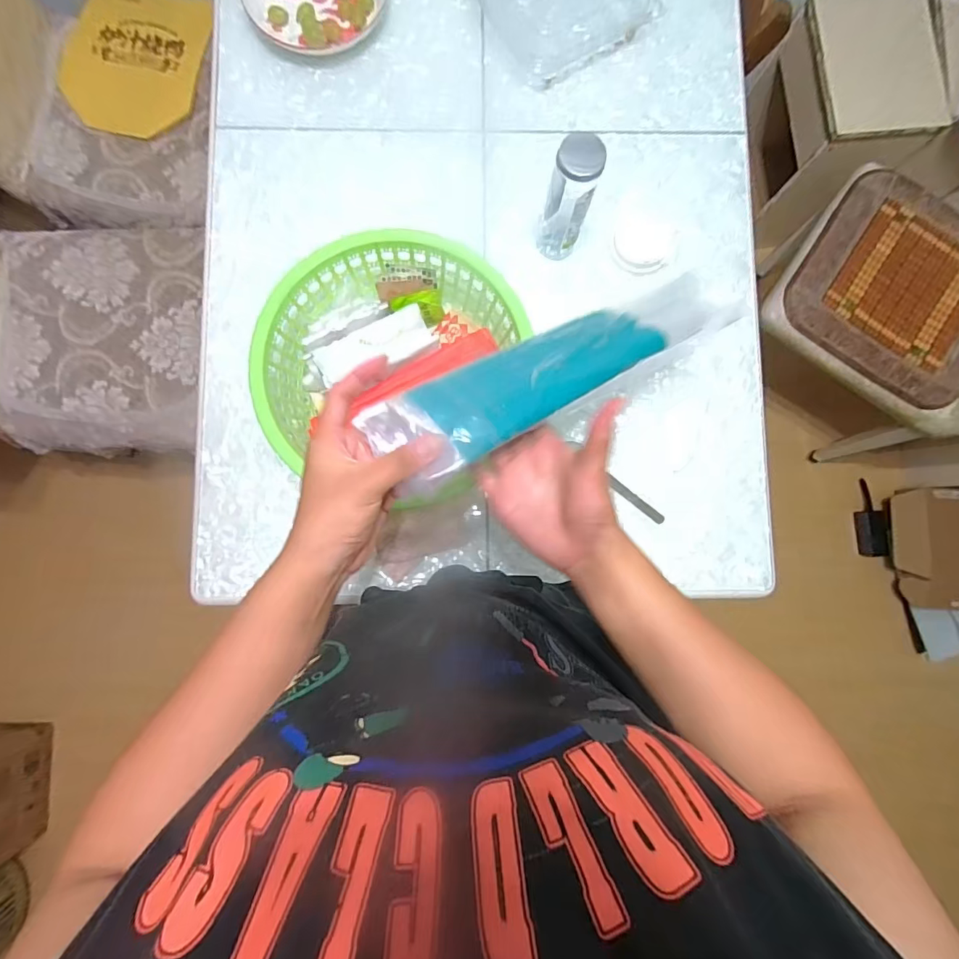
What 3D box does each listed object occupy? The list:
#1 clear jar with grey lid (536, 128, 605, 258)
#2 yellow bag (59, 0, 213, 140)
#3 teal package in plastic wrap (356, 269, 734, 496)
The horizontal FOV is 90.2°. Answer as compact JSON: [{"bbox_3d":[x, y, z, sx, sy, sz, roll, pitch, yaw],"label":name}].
[{"bbox_3d":[0.114,-0.350,0.598,0.055,0.160,0.061,21,85,0],"label":"clear jar with grey lid"},{"bbox_3d":[-0.709,-0.867,0.983,0.276,0.021,0.328,9,85,-1],"label":"yellow bag"},{"bbox_3d":[0.075,-0.096,0.399,0.352,0.037,0.074,-28,86,-20],"label":"teal package in plastic wrap"}]

